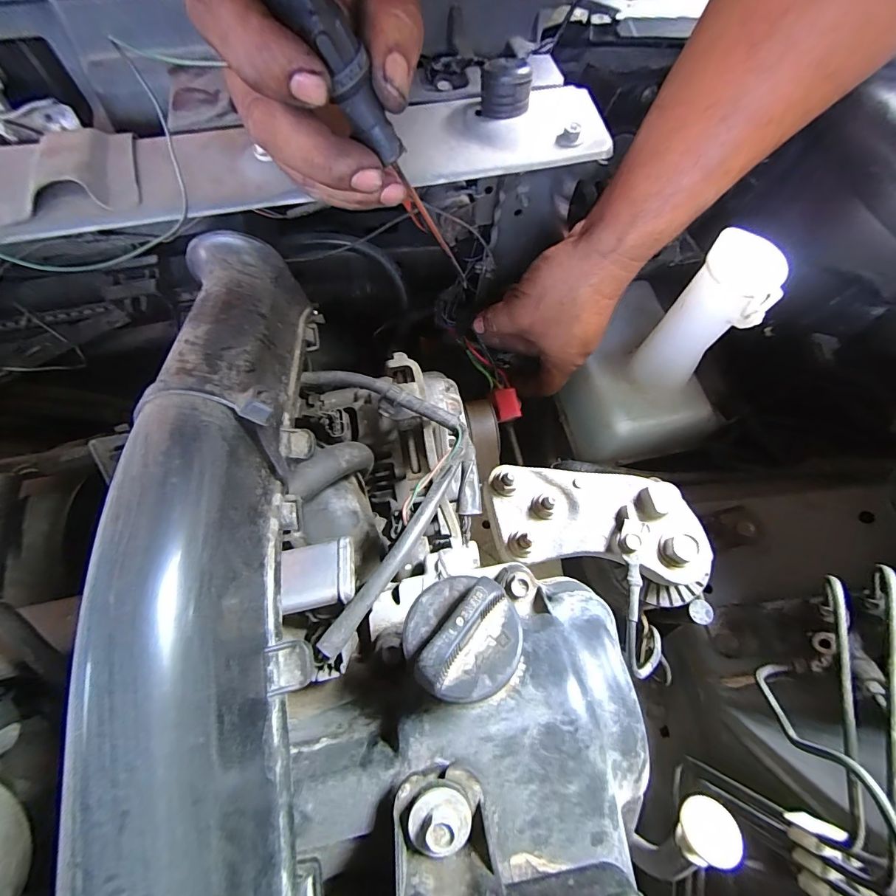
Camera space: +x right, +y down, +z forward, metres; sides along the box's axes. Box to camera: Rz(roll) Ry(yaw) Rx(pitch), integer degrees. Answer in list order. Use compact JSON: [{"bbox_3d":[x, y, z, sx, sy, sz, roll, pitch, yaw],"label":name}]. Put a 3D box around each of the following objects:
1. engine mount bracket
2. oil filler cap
[{"bbox_3d":[0.096,0.046,0.273,0.139,0.027,0.064,8,68,3],"label":"engine mount bracket"},{"bbox_3d":[0.006,0.072,0.165,0.045,0.024,0.045,-2,51,3],"label":"oil filler cap"}]

